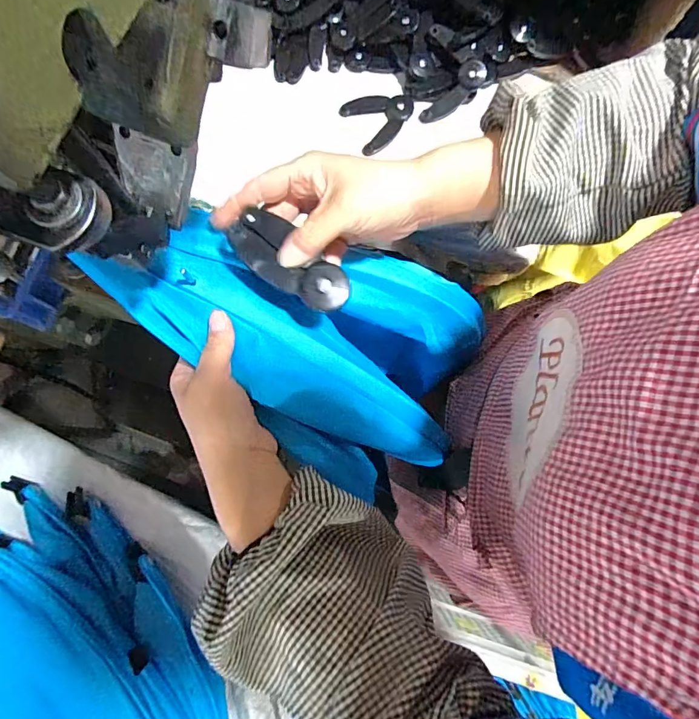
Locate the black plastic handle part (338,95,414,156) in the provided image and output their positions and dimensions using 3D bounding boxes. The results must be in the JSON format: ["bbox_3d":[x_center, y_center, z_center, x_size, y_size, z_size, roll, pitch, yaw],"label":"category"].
[{"bbox_3d":[0.042,-0.313,0.566,0.084,0.020,0.069,-29,81,-6],"label":"black plastic handle part"}]

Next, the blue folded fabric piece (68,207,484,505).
[{"bbox_3d":[-0.017,-0.017,0.349,0.320,0.080,0.192,25,71,-19],"label":"blue folded fabric piece"}]

